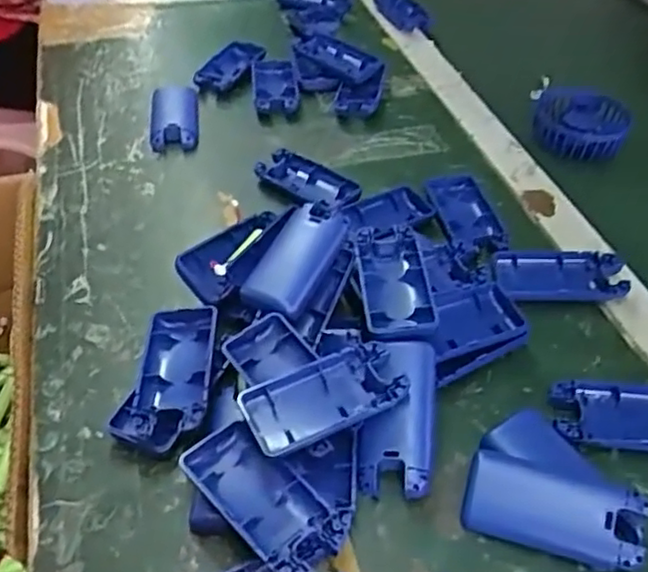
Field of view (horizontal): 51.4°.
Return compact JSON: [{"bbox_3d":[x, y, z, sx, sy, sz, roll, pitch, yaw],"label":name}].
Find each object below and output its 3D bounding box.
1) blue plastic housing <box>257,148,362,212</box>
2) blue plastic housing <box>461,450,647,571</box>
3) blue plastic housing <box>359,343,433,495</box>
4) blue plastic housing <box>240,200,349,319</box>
[{"bbox_3d":[-0.010,-0.089,0.570,0.092,0.019,0.035,23,49,21],"label":"blue plastic housing"},{"bbox_3d":[0.122,0.120,0.360,0.089,0.015,0.044,12,74,21],"label":"blue plastic housing"},{"bbox_3d":[0.044,0.073,0.388,0.040,0.023,0.089,9,62,8],"label":"blue plastic housing"},{"bbox_3d":[-0.019,-0.017,0.454,0.040,0.028,0.088,22,61,20],"label":"blue plastic housing"}]

